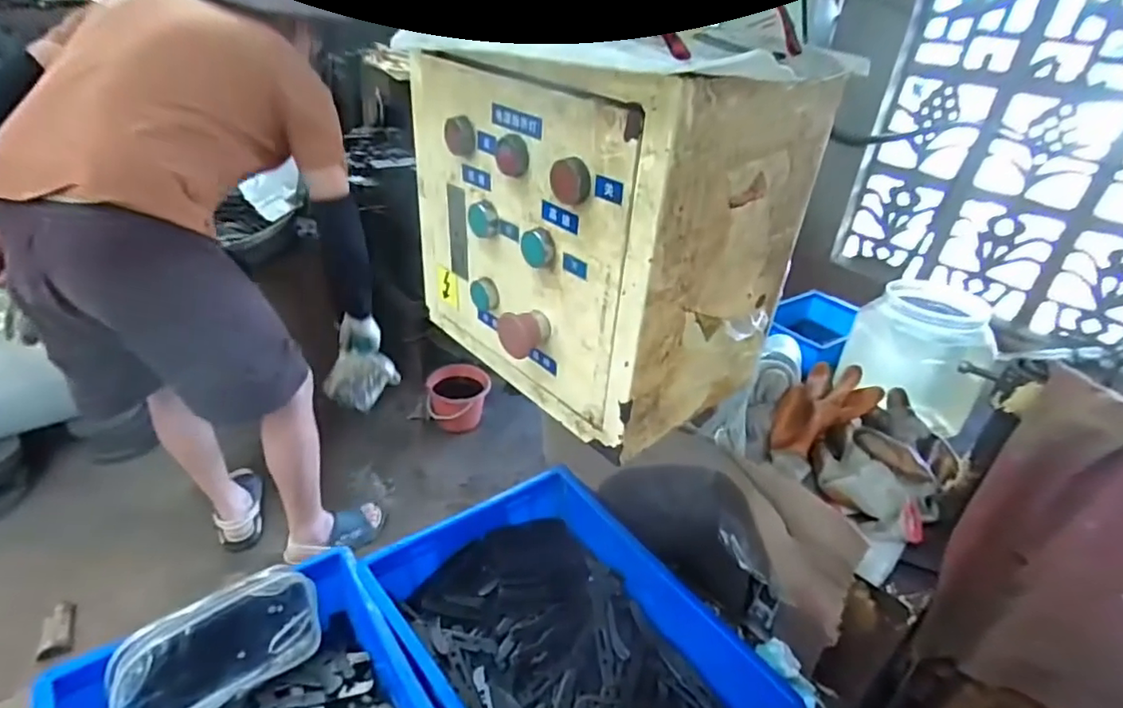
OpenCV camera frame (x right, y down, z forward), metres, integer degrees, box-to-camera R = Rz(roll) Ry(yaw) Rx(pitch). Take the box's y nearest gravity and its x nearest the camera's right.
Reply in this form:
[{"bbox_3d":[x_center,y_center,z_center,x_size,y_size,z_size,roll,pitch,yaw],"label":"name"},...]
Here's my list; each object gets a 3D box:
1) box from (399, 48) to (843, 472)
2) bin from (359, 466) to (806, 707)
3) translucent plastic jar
[{"bbox_3d":[0.027,-0.118,0.519,0.224,0.277,0.290,-21,41,-34],"label":"box"},{"bbox_3d":[0.012,0.325,0.664,0.336,0.102,0.421,-17,39,-31],"label":"bin"},{"bbox_3d":[0.470,0.008,0.781,0.129,0.157,0.145,6,33,0],"label":"translucent plastic jar"}]

